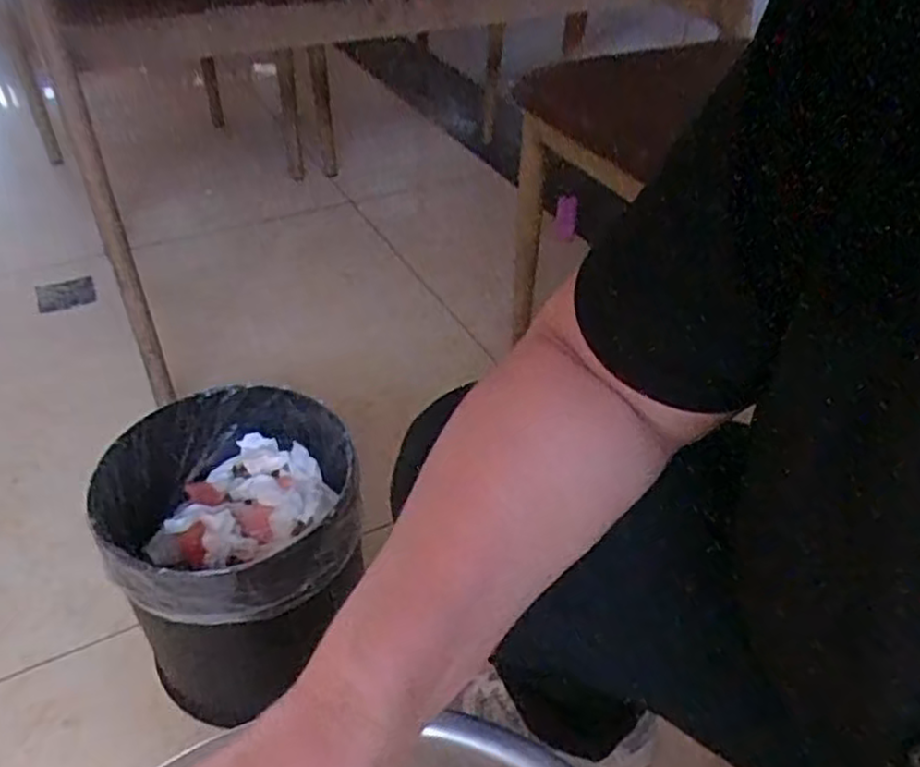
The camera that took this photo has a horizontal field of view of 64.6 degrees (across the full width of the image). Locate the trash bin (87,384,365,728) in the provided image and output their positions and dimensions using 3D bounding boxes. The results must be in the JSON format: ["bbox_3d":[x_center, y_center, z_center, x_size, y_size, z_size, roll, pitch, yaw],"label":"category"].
[{"bbox_3d":[-0.214,0.178,0.725,0.221,0.255,0.221,-10,41,-15],"label":"trash bin"}]

